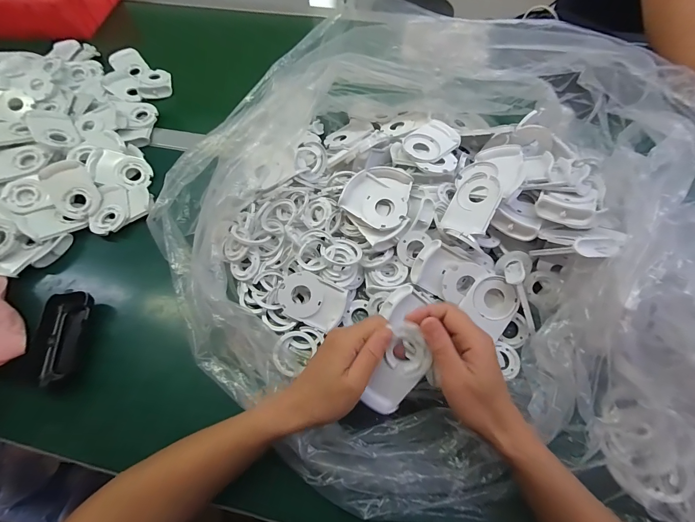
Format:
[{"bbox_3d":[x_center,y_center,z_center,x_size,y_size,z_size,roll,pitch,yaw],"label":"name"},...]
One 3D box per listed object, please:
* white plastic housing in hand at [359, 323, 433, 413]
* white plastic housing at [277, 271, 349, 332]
[{"bbox_3d":[0.049,0.102,0.298,0.040,0.010,0.085,27,93,15],"label":"white plastic housing in hand"},{"bbox_3d":[-0.043,0.047,0.384,0.076,0.013,0.056,26,91,-3],"label":"white plastic housing"}]

